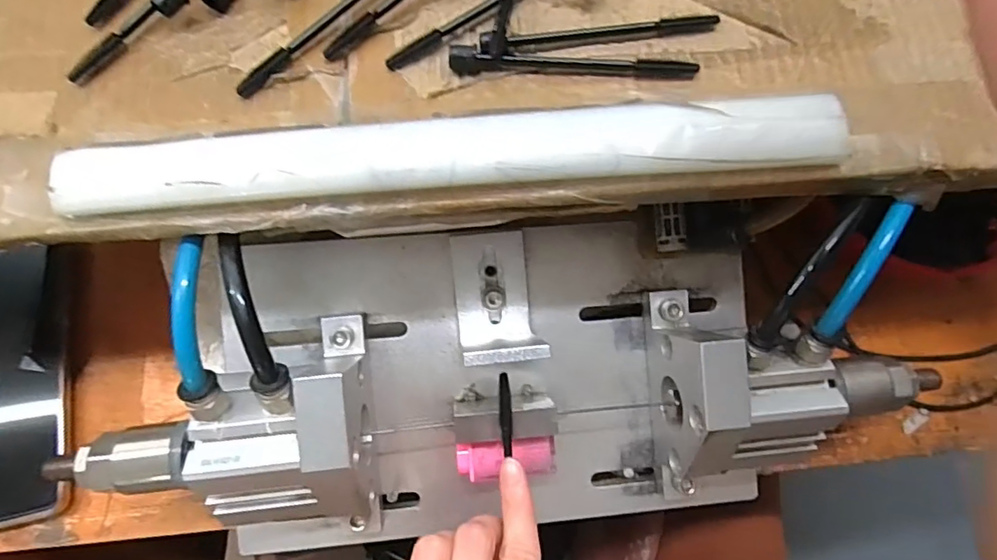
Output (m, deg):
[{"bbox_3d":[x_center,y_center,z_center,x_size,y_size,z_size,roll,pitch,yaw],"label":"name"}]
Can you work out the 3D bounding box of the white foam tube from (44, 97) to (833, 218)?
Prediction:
[{"bbox_3d":[-0.014,-0.045,0.205,0.288,0.015,0.023,-4,70,-3],"label":"white foam tube"}]

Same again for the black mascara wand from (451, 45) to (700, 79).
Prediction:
[{"bbox_3d":[0.031,-0.089,0.221,0.099,0.010,0.010,2,70,-1],"label":"black mascara wand"}]

